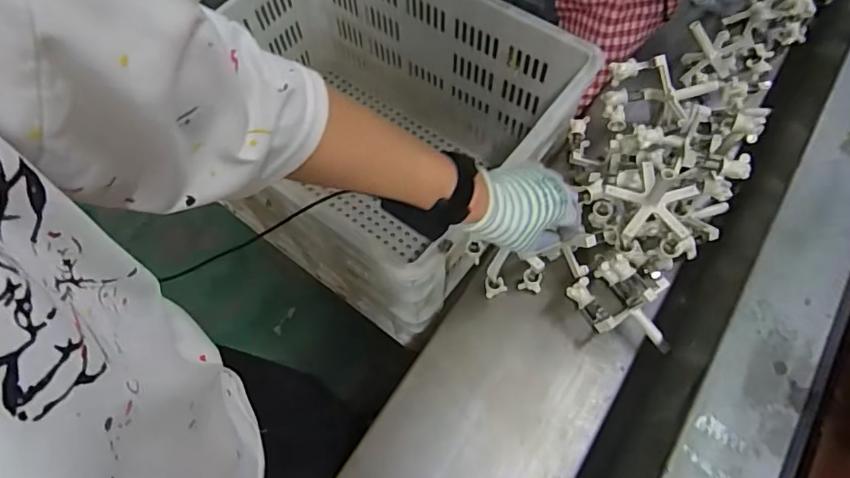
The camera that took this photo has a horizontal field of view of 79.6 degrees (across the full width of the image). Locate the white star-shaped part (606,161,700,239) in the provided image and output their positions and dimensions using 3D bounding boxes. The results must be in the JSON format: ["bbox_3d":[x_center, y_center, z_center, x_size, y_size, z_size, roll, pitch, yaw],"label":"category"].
[{"bbox_3d":[0.285,-0.047,0.637,0.098,0.020,0.098,-12,70,5],"label":"white star-shaped part"}]

